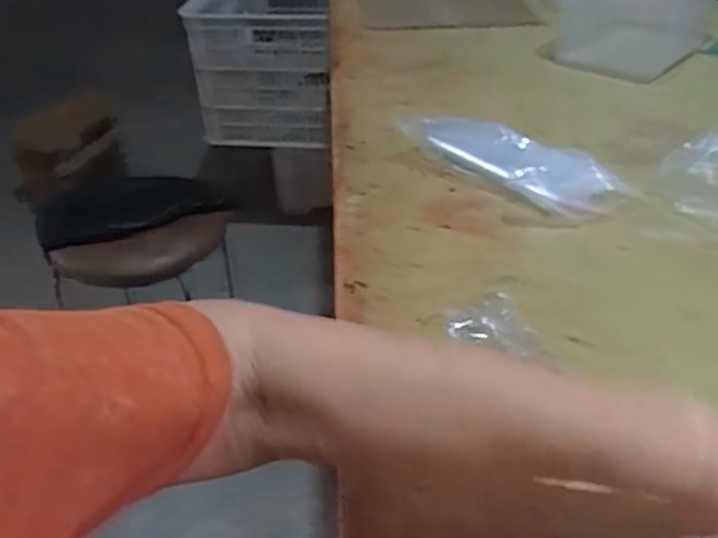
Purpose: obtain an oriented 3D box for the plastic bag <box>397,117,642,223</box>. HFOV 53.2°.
[{"bbox_3d":[0.142,-0.119,0.744,0.269,0.064,0.083,21,42,28],"label":"plastic bag"}]

